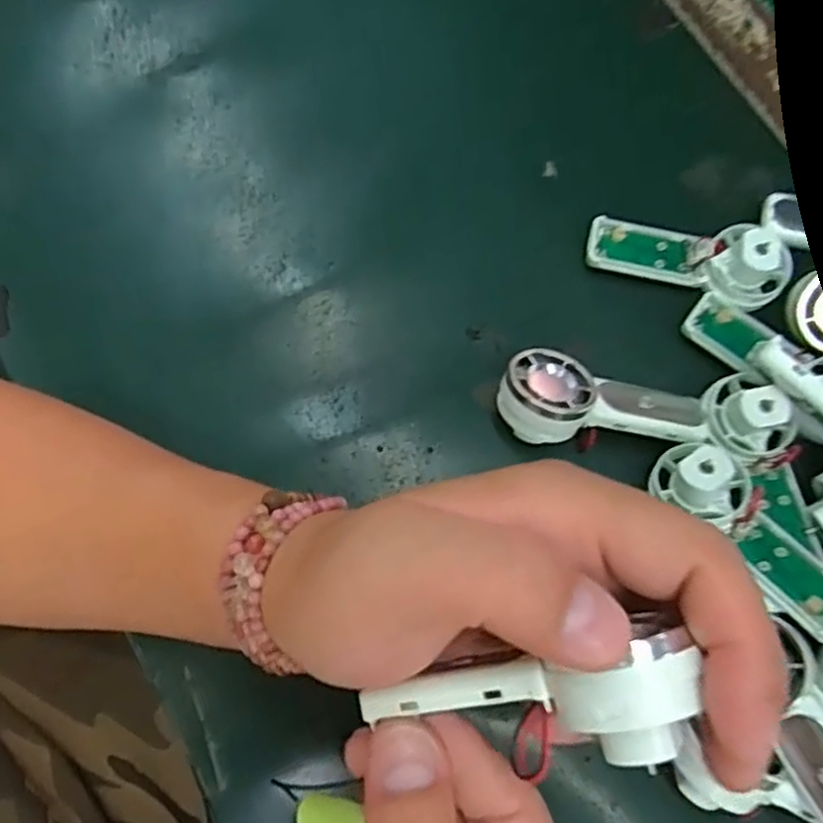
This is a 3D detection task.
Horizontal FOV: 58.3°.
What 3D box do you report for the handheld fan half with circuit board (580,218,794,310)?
[{"bbox_3d":[0.131,-0.074,0.351,0.092,0.027,0.034,13,73,3],"label":"handheld fan half with circuit board"}]

